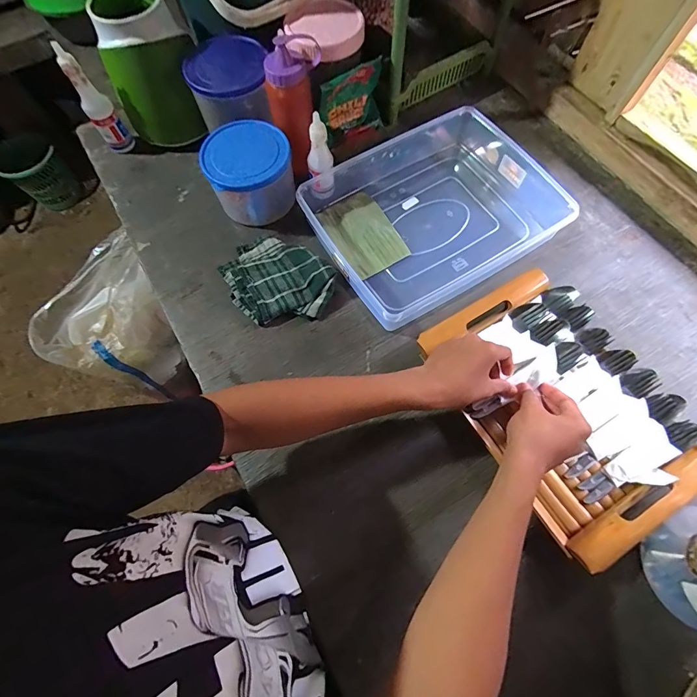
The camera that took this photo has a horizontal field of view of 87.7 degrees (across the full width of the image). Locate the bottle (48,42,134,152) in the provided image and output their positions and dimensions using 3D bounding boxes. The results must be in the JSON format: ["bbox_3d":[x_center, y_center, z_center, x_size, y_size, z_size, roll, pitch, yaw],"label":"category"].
[{"bbox_3d":[-0.435,-0.419,0.625,0.045,0.167,0.042,-34,72,-11],"label":"bottle"}]

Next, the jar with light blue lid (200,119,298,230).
[{"bbox_3d":[-0.161,-0.289,0.602,0.131,0.094,0.120,-20,69,-6],"label":"jar with light blue lid"}]

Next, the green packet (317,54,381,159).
[{"bbox_3d":[0.007,-0.424,0.654,0.127,0.135,0.025,-32,71,-10],"label":"green packet"}]

